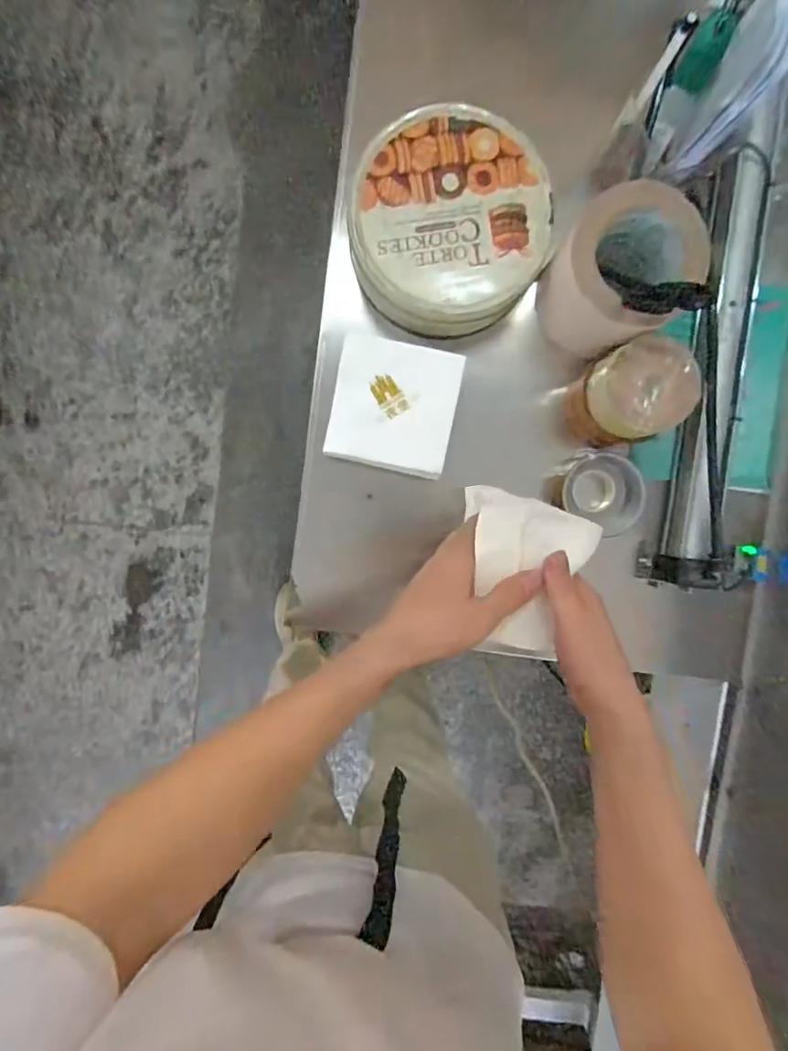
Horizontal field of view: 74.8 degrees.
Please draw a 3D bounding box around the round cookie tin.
[{"bbox_3d":[0.052,-0.282,0.488,0.181,0.048,0.189,0,93,-2],"label":"round cookie tin"}]

